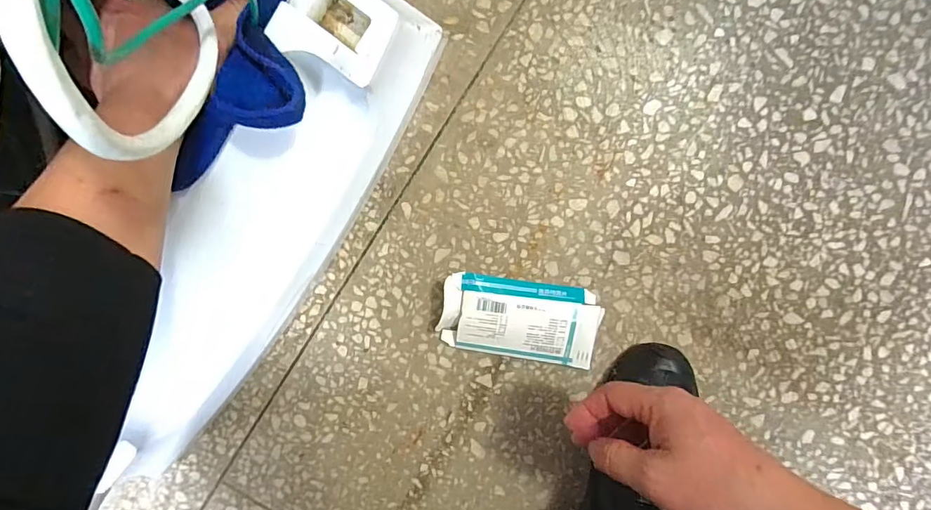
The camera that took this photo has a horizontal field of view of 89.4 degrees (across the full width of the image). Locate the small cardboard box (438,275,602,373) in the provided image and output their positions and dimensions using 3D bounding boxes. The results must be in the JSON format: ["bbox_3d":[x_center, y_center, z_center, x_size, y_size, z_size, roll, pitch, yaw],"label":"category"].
[{"bbox_3d":[0.052,0.063,0.446,0.147,0.022,0.078,9,99,0],"label":"small cardboard box"}]

